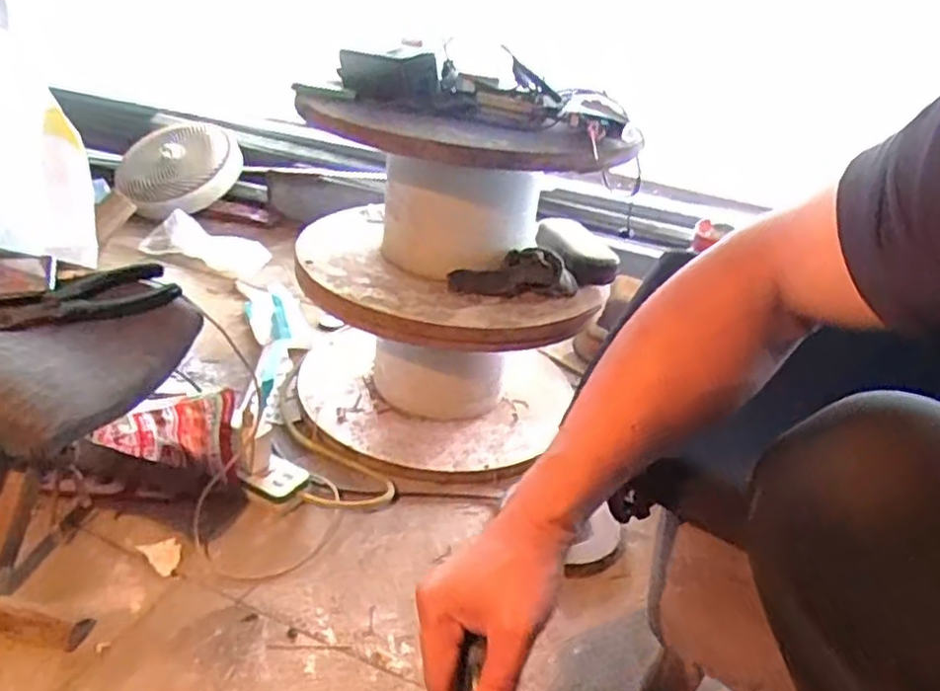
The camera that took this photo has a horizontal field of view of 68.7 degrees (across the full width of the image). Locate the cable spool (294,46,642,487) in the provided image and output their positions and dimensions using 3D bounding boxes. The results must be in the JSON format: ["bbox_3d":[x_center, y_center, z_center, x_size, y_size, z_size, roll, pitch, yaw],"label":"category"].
[{"bbox_3d":[-0.016,-0.094,0.887,0.379,0.478,0.314,3,29,-7],"label":"cable spool"}]

